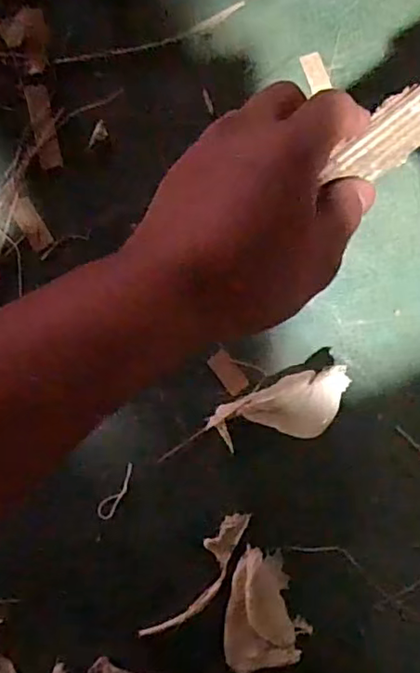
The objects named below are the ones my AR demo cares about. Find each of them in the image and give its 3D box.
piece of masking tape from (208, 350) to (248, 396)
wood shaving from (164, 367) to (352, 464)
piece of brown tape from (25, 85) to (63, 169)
[{"bbox_3d":[0.016,0.030,0.482,0.019,0.004,0.037,-37,94,-5],"label":"piece of masking tape"},{"bbox_3d":[0.040,0.065,0.464,0.147,0.021,0.045,-17,92,7],"label":"wood shaving"},{"bbox_3d":[-0.133,-0.169,0.467,0.018,0.005,0.065,-13,92,-6],"label":"piece of brown tape"}]

